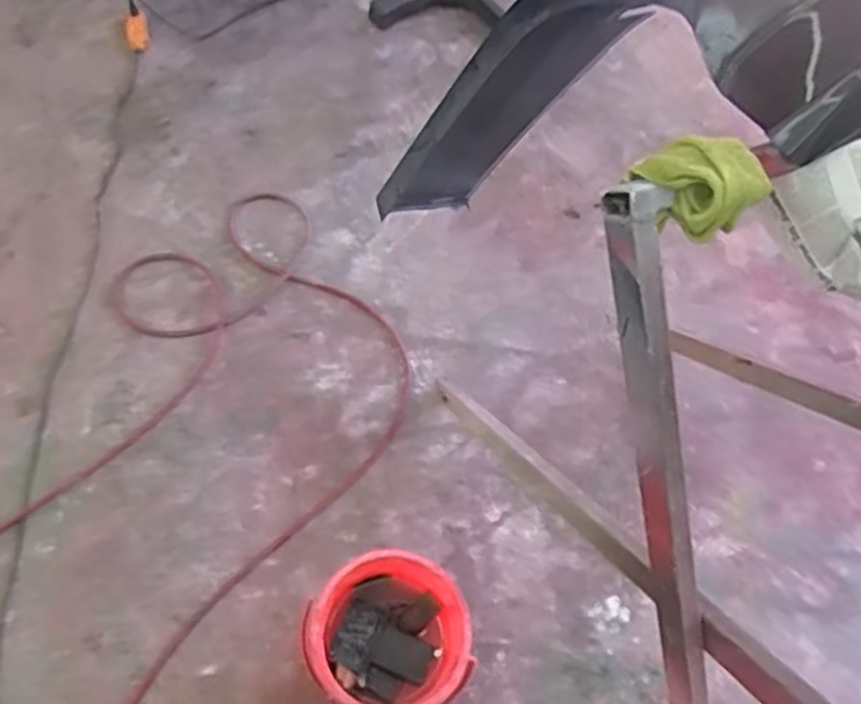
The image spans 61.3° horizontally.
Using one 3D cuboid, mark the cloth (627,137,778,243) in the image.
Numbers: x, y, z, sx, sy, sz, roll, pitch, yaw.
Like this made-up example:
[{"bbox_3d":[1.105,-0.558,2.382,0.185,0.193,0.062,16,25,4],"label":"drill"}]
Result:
[{"bbox_3d":[0.245,-0.160,0.653,0.096,0.060,0.110,-13,66,-13],"label":"cloth"}]

